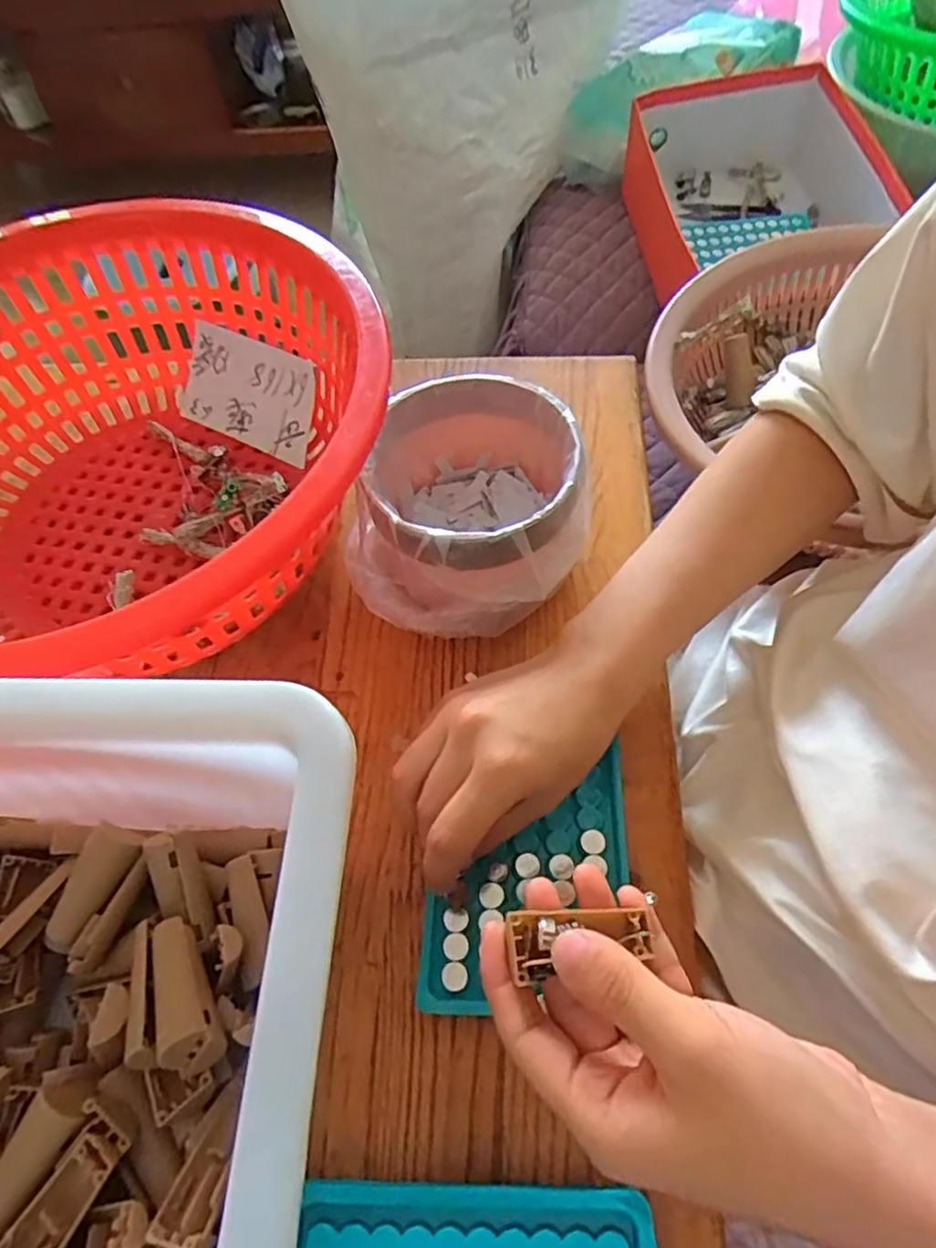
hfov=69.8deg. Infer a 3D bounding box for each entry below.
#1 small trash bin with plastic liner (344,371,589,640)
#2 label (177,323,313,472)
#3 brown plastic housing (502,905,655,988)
[{"bbox_3d":[-0.001,-0.066,0.370,0.122,0.086,0.116,-2,58,3],"label":"small trash bin with plastic liner"},{"bbox_3d":[-0.155,-0.160,0.463,0.119,0.065,0.008,25,19,17],"label":"label"},{"bbox_3d":[0.037,0.105,0.227,0.047,0.007,0.019,0,48,-17],"label":"brown plastic housing"}]

